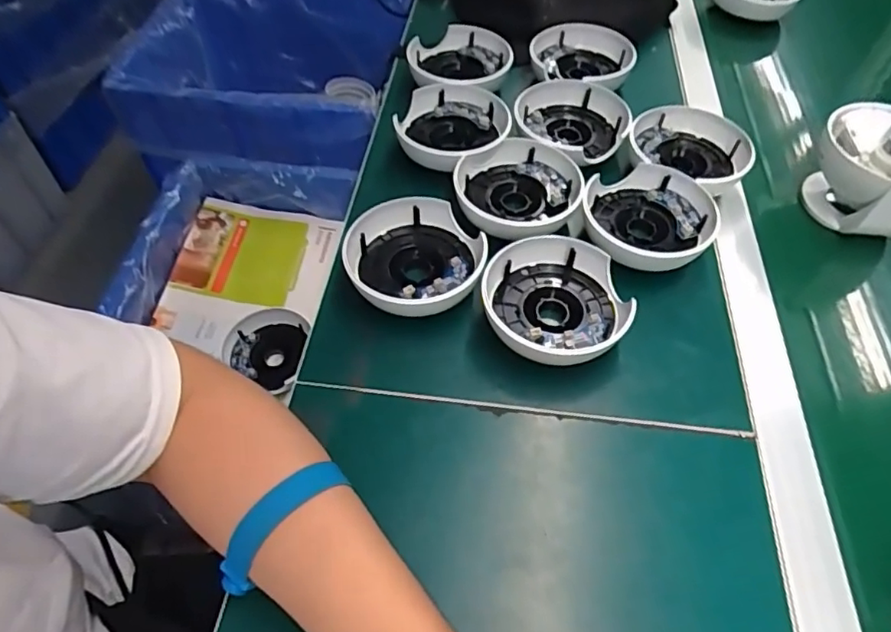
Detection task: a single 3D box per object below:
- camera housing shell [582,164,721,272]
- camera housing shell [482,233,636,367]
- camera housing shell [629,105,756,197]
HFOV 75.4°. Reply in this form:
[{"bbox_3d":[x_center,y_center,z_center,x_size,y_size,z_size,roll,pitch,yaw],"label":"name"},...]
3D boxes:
[{"bbox_3d":[0.185,-0.093,0.529,0.115,0.030,0.114,-1,61,2],"label":"camera housing shell"},{"bbox_3d":[0.087,-0.014,0.470,0.110,0.042,0.120,-1,61,2],"label":"camera housing shell"},{"bbox_3d":[0.250,-0.174,0.589,0.115,0.035,0.118,-1,61,2],"label":"camera housing shell"}]

